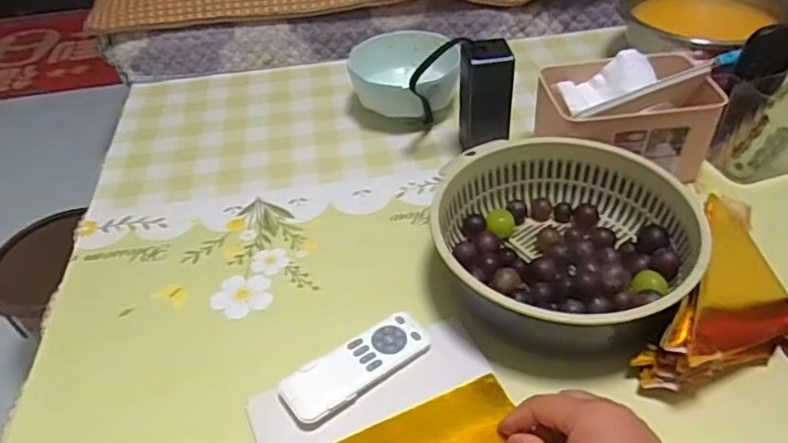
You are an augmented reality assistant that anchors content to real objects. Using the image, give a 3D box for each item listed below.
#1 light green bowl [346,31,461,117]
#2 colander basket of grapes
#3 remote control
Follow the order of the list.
[{"bbox_3d":[0.016,-0.179,0.781,0.139,0.070,0.134,-2,43,2],"label":"light green bowl"},{"bbox_3d":[0.150,0.014,0.552,0.214,0.082,0.197,-2,43,2],"label":"colander basket of grapes"},{"bbox_3d":[-0.029,0.116,0.494,0.127,0.010,0.046,-27,47,-22],"label":"remote control"}]

